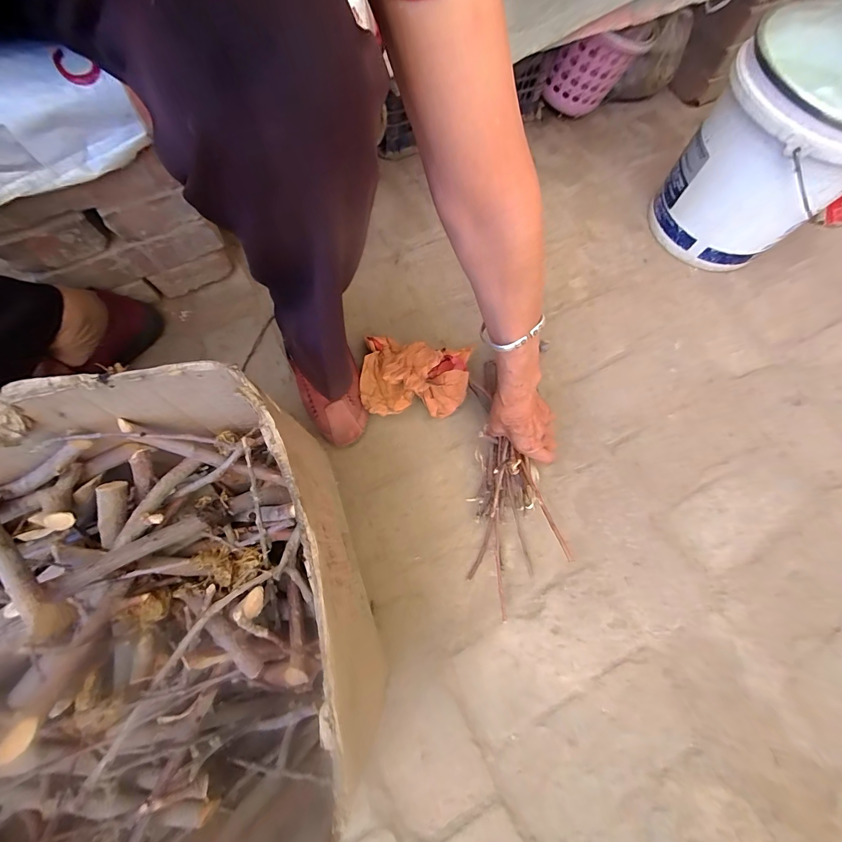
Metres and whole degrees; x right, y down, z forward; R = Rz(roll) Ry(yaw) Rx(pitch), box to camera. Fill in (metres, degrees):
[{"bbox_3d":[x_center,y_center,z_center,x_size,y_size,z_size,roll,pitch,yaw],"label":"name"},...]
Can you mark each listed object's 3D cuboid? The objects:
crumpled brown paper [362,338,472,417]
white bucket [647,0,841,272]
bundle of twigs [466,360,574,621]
[{"bbox_3d":[-0.009,-0.070,0.539,0.155,0.094,0.125,7,71,0],"label":"crumpled brown paper"},{"bbox_3d":[0.579,-0.441,0.616,0.267,0.264,0.267,1,71,-2],"label":"white bucket"},{"bbox_3d":[0.120,0.070,0.503,0.105,0.077,0.338,-2,74,-3],"label":"bundle of twigs"}]

